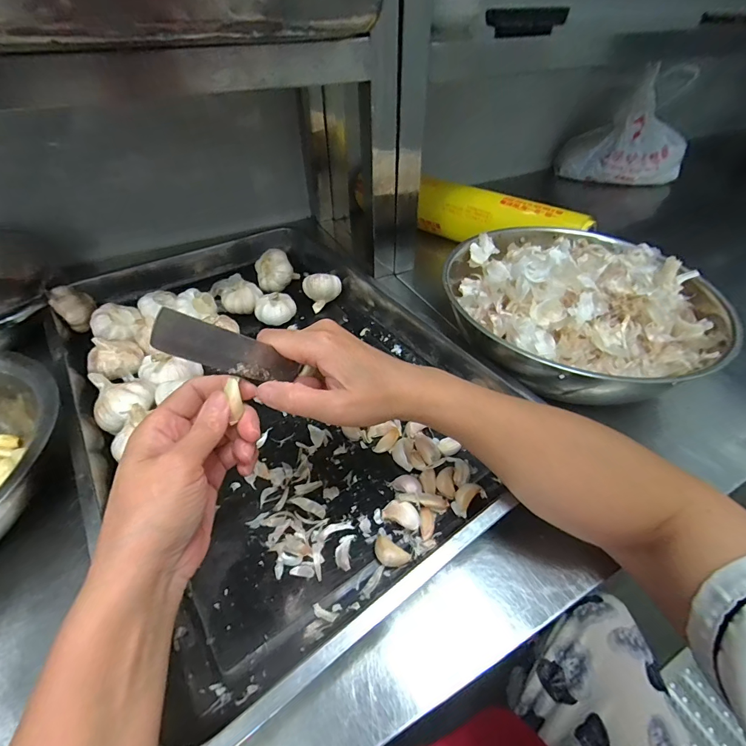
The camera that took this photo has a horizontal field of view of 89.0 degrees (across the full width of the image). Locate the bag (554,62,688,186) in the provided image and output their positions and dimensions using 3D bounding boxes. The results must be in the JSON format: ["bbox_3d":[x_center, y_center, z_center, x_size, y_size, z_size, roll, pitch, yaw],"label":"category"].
[{"bbox_3d":[0.666,-0.631,0.988,0.295,0.227,0.182,23,49,23],"label":"bag"}]

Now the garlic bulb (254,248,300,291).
[{"bbox_3d":[-0.148,-0.157,0.583,0.061,0.049,0.053,-10,45,-9],"label":"garlic bulb"}]

